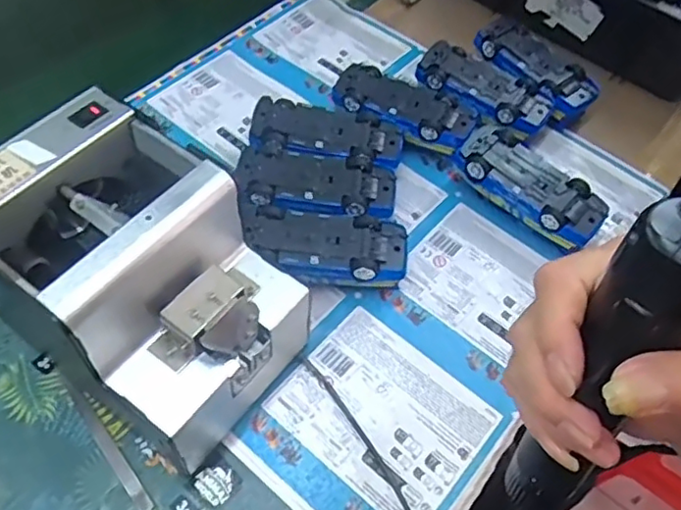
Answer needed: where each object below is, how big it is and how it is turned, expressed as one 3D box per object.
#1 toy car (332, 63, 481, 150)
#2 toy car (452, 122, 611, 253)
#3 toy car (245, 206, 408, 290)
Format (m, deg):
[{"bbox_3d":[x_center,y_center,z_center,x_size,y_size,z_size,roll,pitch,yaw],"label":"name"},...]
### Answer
[{"bbox_3d":[0.057,-0.129,0.565,0.132,0.044,0.062,20,57,9],"label":"toy car"},{"bbox_3d":[0.157,-0.055,0.520,0.131,0.044,0.058,40,62,20],"label":"toy car"},{"bbox_3d":[-0.013,-0.001,0.472,0.123,0.041,0.056,6,56,-1],"label":"toy car"}]

